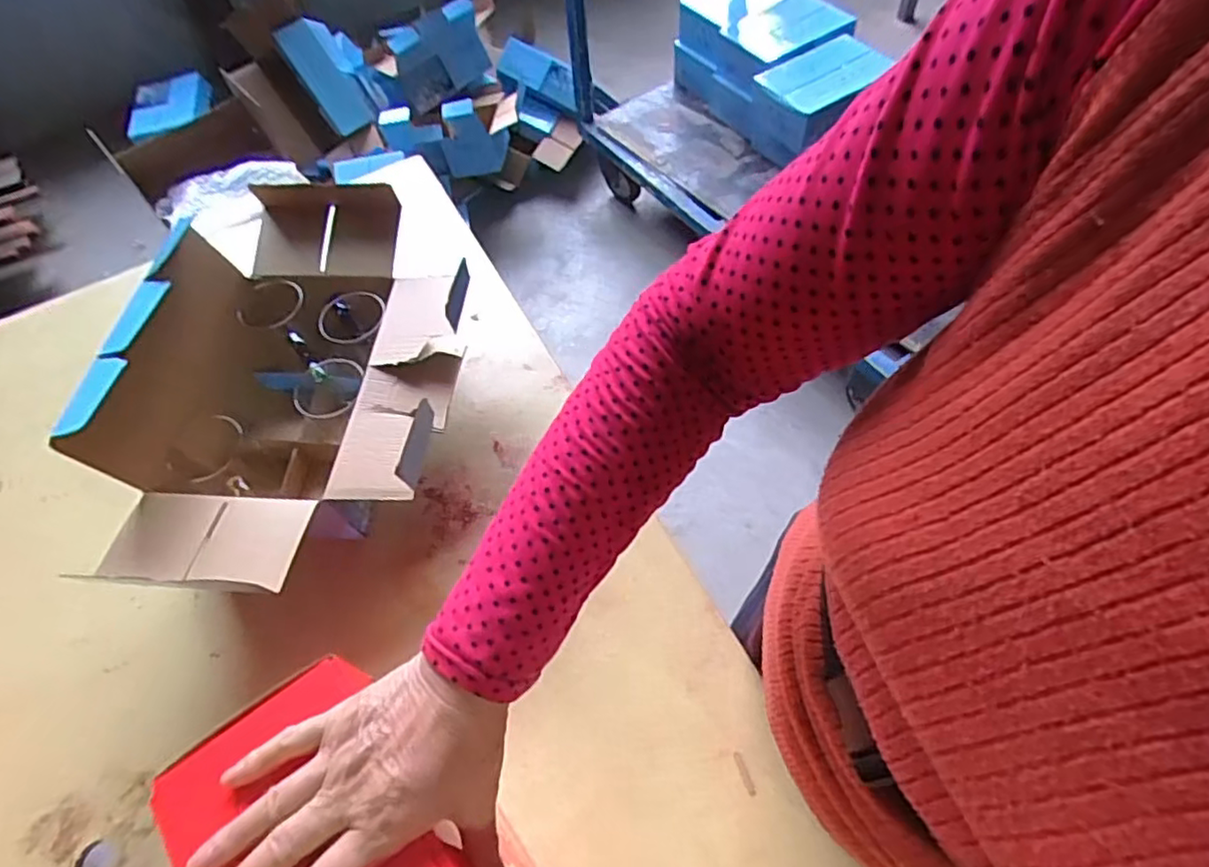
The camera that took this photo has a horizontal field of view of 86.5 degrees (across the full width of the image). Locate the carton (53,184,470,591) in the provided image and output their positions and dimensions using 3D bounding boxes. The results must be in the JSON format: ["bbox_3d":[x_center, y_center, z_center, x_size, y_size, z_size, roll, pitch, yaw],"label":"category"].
[{"bbox_3d":[-0.324,-0.057,0.716,0.301,0.213,0.472,4,59,7],"label":"carton"}]

